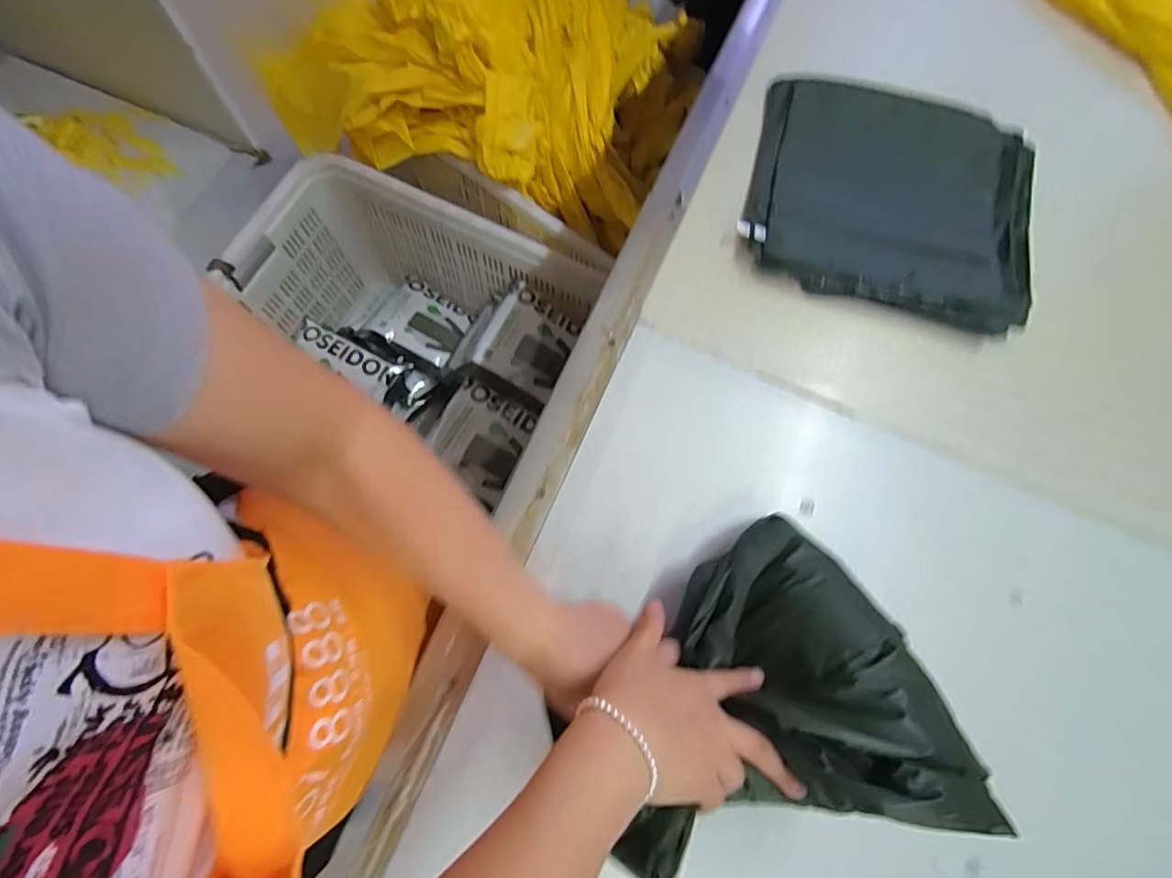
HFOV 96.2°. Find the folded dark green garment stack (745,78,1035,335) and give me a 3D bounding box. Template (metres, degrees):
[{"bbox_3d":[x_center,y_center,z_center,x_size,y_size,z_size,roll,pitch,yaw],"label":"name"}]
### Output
[{"bbox_3d":[0.374,-0.302,0.630,0.332,0.028,0.315,16,74,4],"label":"folded dark green garment stack"}]

